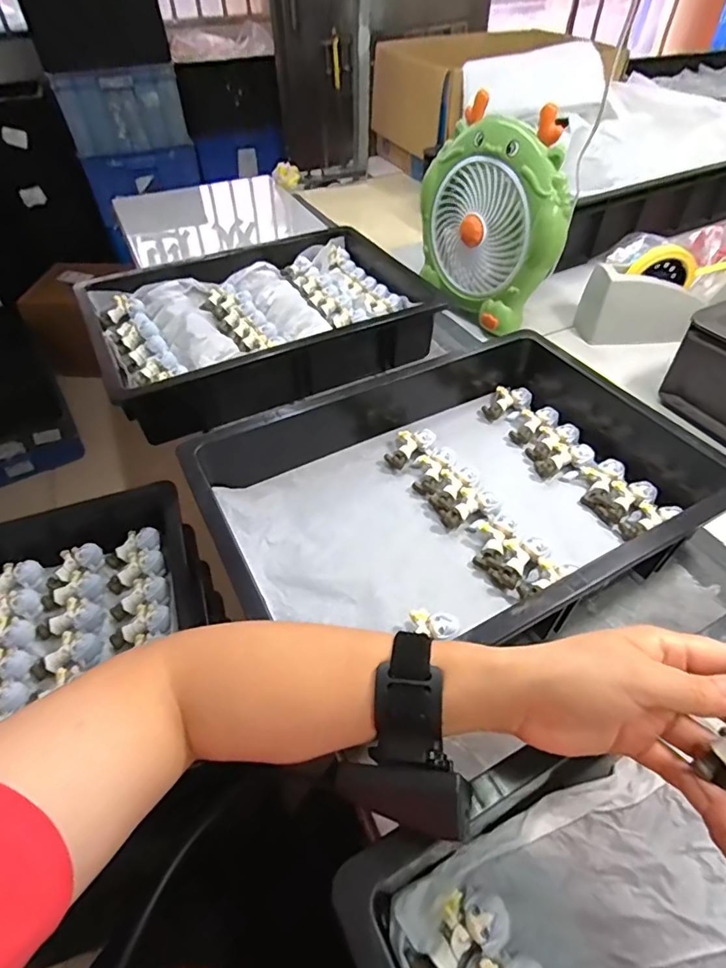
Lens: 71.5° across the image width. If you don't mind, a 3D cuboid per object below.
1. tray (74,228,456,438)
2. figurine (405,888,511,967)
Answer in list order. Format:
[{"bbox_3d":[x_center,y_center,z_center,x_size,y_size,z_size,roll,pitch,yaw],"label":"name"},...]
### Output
[{"bbox_3d":[-0.135,-0.253,0.733,0.475,0.069,0.352,-18,49,-14],"label":"tray"},{"bbox_3d":[0.055,0.258,0.286,0.060,0.019,0.033,-38,55,-13],"label":"figurine"}]

